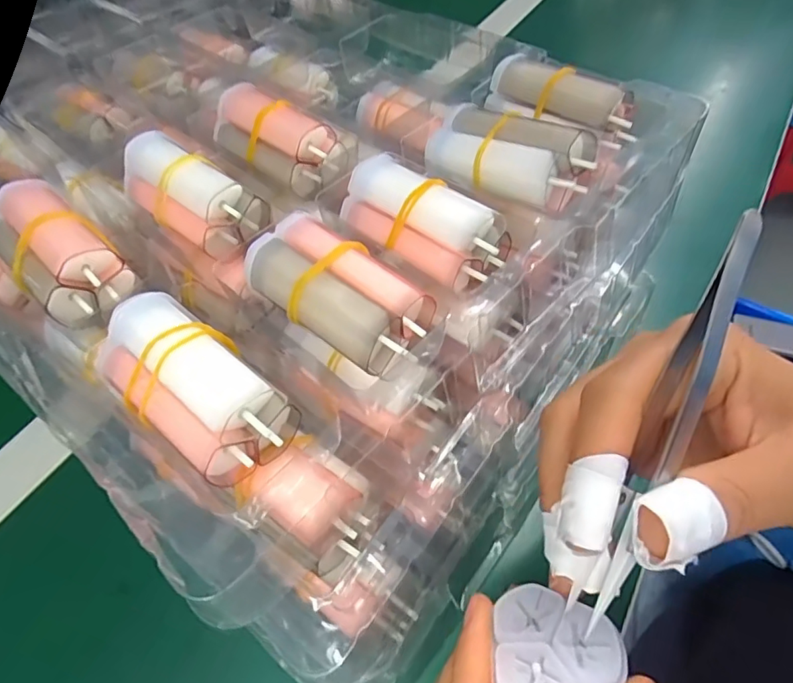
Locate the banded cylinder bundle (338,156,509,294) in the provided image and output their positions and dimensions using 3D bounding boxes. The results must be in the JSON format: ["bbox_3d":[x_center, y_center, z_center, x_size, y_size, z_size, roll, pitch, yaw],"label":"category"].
[{"bbox_3d":[0.010,-0.049,0.204,0.068,0.020,0.032,33,63,25],"label":"banded cylinder bundle"}]

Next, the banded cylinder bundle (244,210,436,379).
[{"bbox_3d":[-0.021,-0.018,0.183,0.070,0.015,0.032,36,64,27],"label":"banded cylinder bundle"}]

